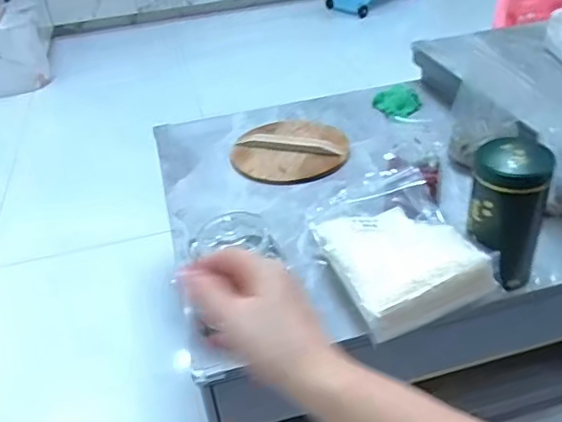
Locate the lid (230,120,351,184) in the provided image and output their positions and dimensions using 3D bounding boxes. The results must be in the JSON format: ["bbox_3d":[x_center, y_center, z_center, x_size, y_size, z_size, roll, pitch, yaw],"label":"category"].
[{"bbox_3d":[0.018,-0.133,1.142,0.234,0.044,0.202,-5,36,1],"label":"lid"}]

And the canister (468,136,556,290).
[{"bbox_3d":[0.314,0.001,0.778,0.092,0.196,0.073,12,40,22],"label":"canister"}]

